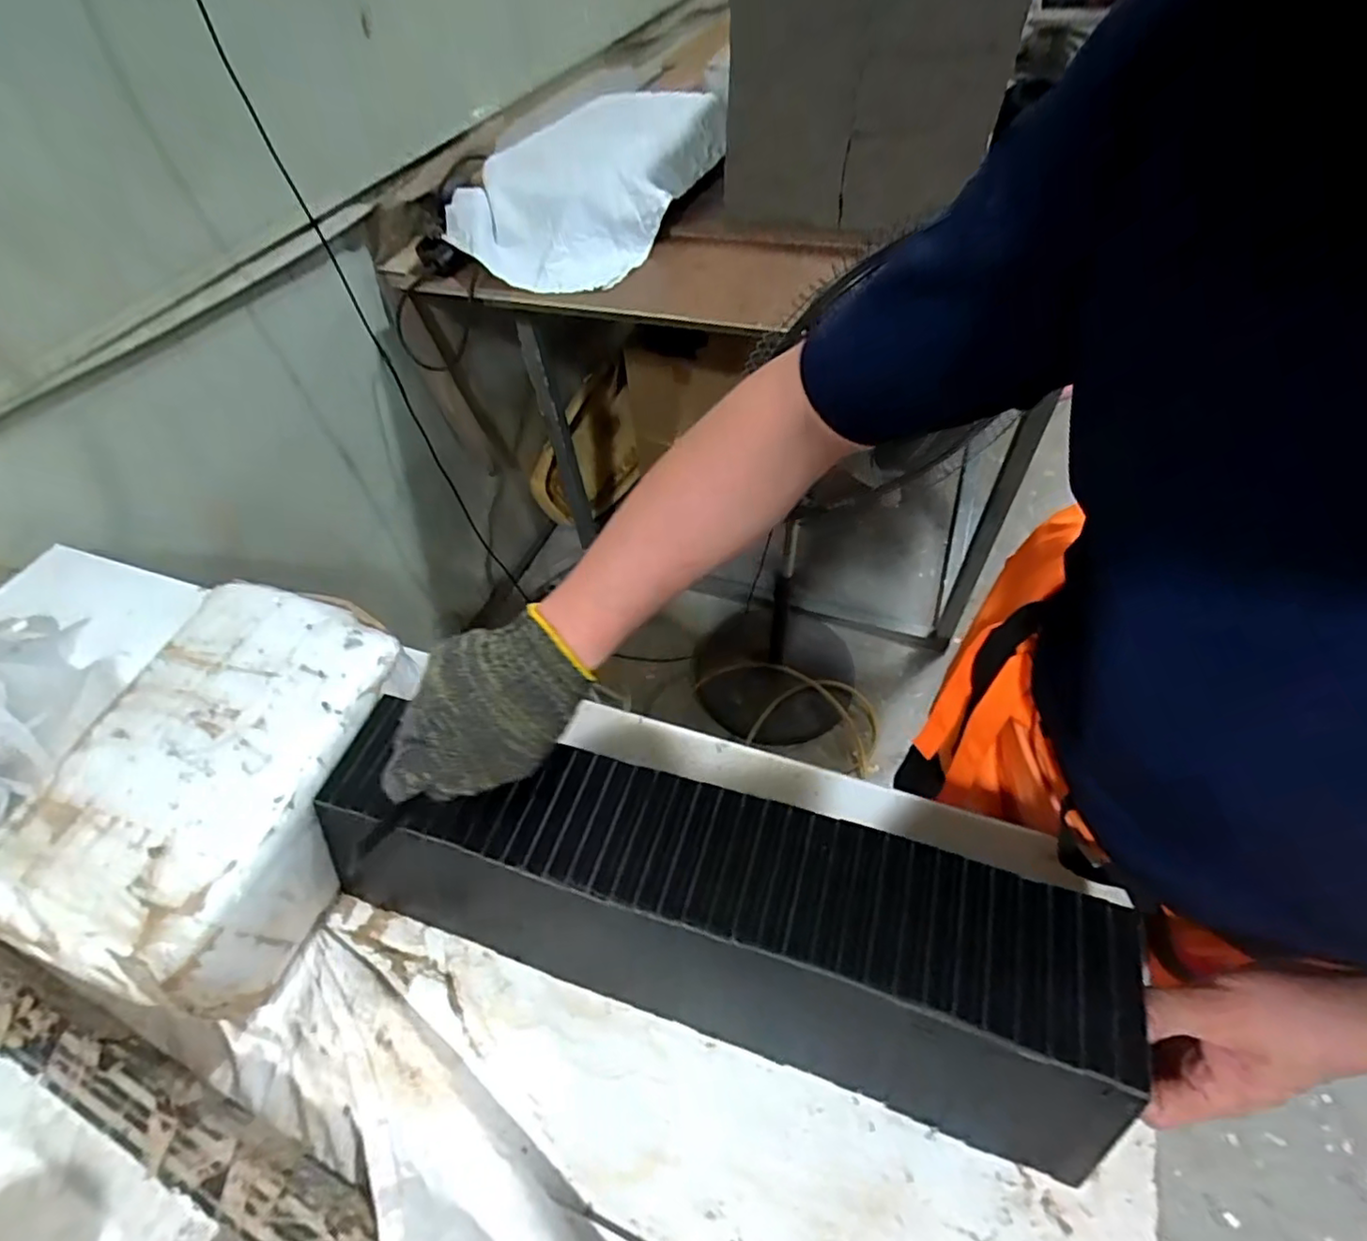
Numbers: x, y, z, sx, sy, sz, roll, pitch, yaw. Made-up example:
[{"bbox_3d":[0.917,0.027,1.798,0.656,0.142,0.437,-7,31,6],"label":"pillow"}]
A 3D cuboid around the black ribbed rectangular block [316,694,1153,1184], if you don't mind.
[{"bbox_3d":[-0.002,0.195,0.424,0.504,0.129,0.130,9,54,16],"label":"black ribbed rectangular block"}]

